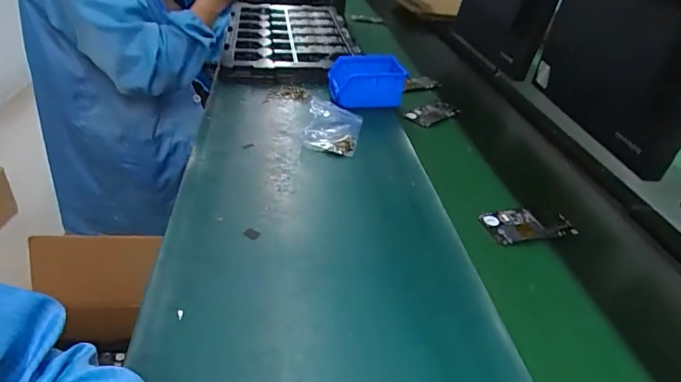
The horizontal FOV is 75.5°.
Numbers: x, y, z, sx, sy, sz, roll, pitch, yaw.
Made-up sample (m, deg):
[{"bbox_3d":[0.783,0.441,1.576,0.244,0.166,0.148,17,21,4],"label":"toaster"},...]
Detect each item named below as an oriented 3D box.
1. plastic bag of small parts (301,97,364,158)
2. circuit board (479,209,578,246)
[{"bbox_3d":[-0.016,-0.110,0.759,0.094,0.039,0.138,6,34,7],"label":"plastic bag of small parts"},{"bbox_3d":[0.259,0.042,0.604,0.126,0.009,0.065,-6,36,-17],"label":"circuit board"}]

